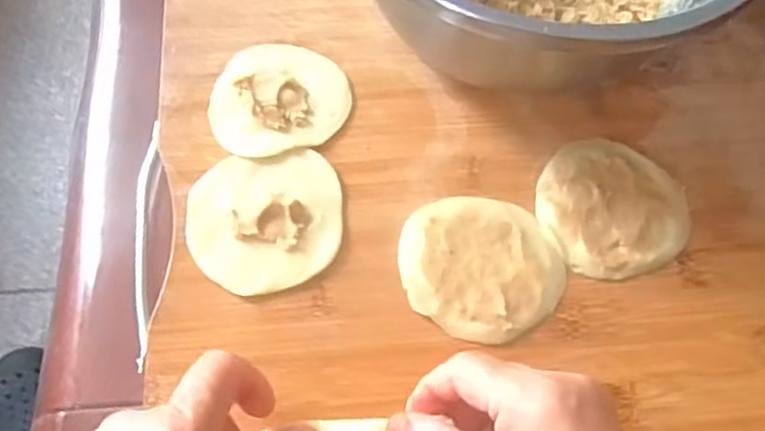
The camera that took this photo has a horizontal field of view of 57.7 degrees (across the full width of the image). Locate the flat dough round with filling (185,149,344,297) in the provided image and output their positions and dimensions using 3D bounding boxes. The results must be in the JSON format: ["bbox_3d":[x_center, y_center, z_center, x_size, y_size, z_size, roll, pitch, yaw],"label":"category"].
[{"bbox_3d":[-0.060,0.001,0.356,0.077,0.009,0.077,1,64,-2],"label":"flat dough round with filling"}]

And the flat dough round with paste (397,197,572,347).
[{"bbox_3d":[0.050,0.026,0.351,0.081,0.005,0.074,1,64,-2],"label":"flat dough round with paste"}]

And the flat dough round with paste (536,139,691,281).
[{"bbox_3d":[0.123,-0.006,0.371,0.078,0.007,0.078,1,64,-2],"label":"flat dough round with paste"}]

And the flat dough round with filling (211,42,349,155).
[{"bbox_3d":[-0.058,-0.068,0.390,0.076,0.010,0.070,1,64,-2],"label":"flat dough round with filling"}]

